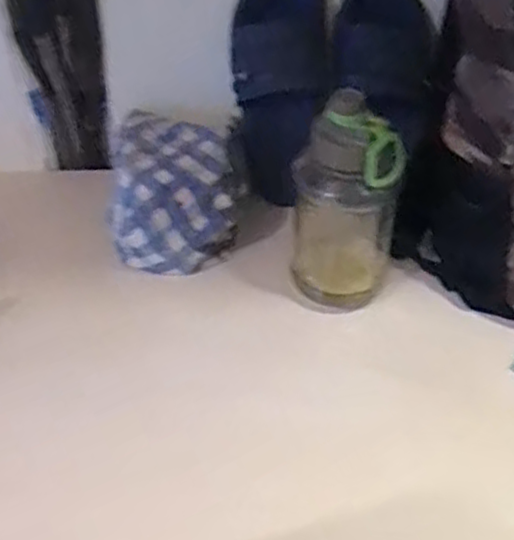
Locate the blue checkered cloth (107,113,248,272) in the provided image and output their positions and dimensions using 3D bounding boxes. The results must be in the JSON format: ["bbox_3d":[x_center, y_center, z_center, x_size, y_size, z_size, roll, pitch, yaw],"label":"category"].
[{"bbox_3d":[-0.103,-0.094,0.921,0.166,0.126,0.205,1,43,2],"label":"blue checkered cloth"}]

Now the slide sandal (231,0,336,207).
[{"bbox_3d":[0.031,-0.231,0.926,0.131,0.294,0.064,5,11,6],"label":"slide sandal"}]

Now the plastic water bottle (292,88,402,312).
[{"bbox_3d":[0.096,-0.073,0.799,0.108,0.232,0.111,6,43,7],"label":"plastic water bottle"}]

